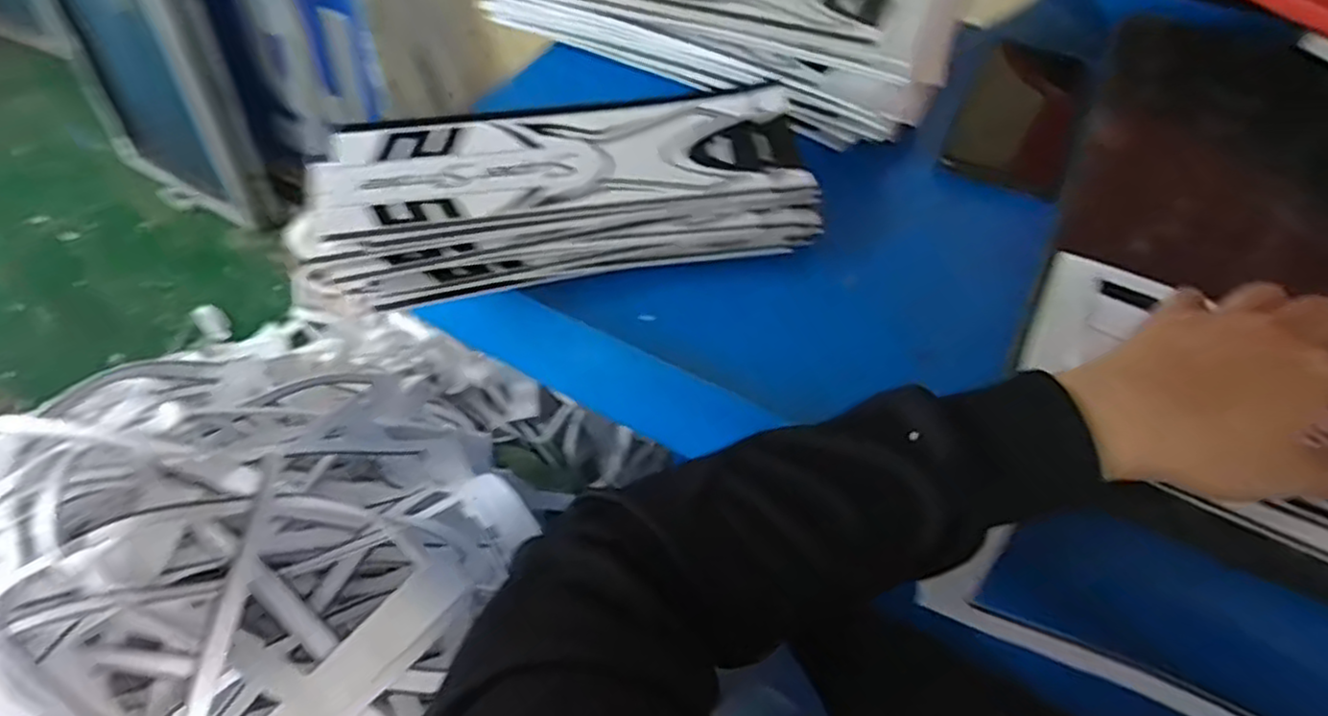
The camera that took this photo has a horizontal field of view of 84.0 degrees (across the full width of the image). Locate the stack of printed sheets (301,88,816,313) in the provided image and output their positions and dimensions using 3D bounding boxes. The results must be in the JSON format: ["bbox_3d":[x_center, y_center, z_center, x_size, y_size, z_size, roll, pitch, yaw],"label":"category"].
[{"bbox_3d":[-0.061,-0.105,0.460,0.295,0.039,0.122,-11,55,-6],"label":"stack of printed sheets"}]

